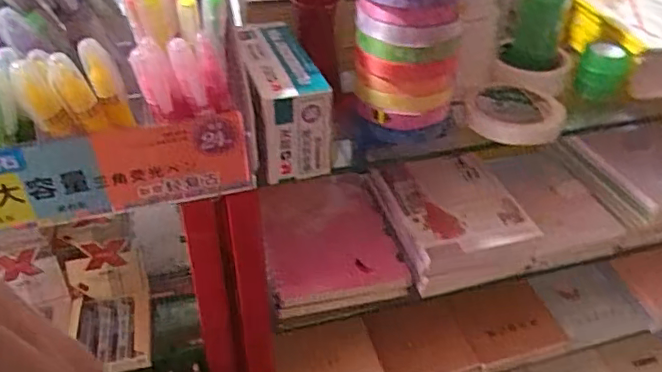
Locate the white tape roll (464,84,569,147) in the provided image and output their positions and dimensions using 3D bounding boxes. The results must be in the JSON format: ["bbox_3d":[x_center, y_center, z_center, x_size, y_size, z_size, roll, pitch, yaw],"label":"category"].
[{"bbox_3d":[0.197,-0.080,0.645,0.100,0.028,0.100,6,40,8],"label":"white tape roll"}]

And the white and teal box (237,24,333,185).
[{"bbox_3d":[-0.045,-0.082,0.573,0.065,0.095,0.134,-10,40,-11],"label":"white and teal box"}]

